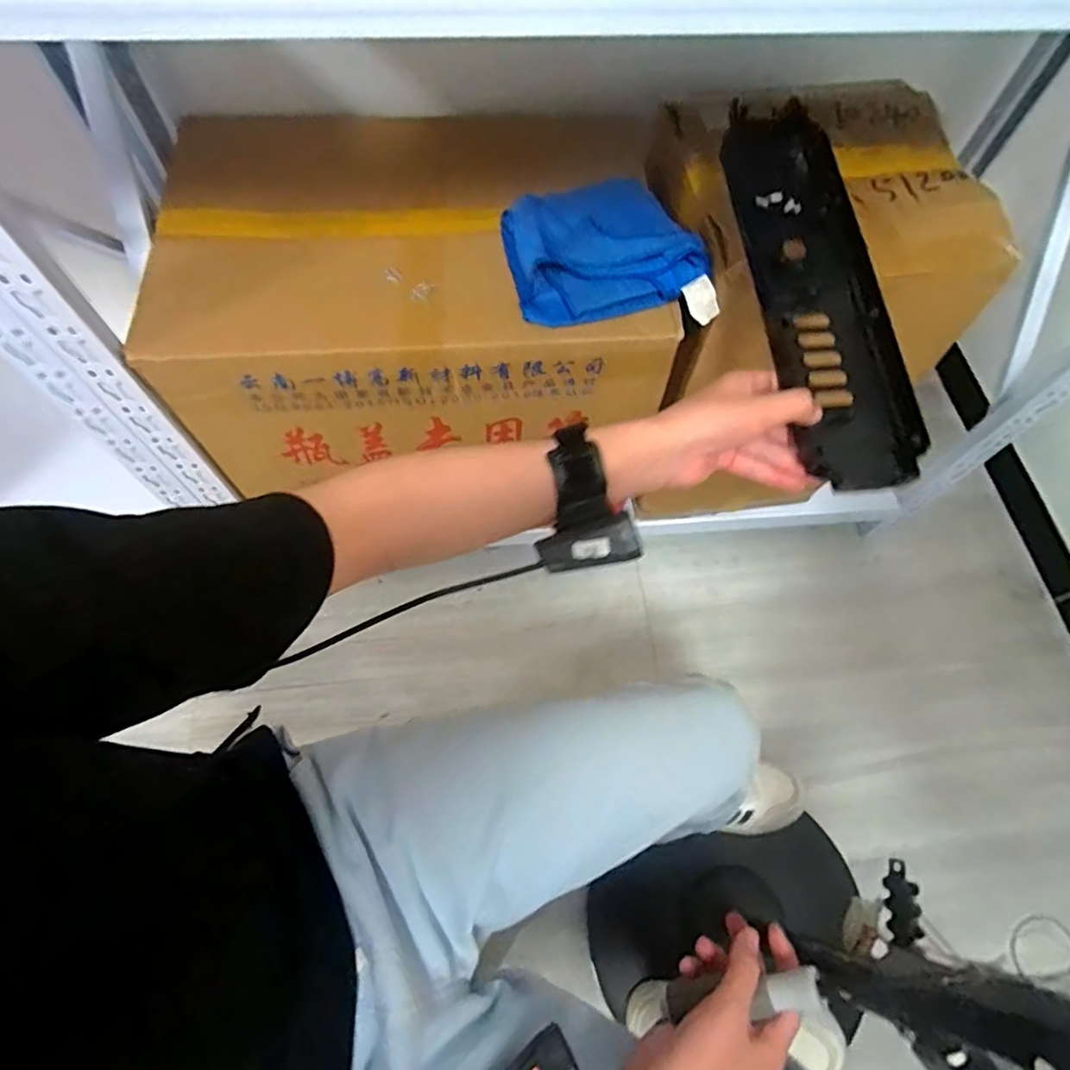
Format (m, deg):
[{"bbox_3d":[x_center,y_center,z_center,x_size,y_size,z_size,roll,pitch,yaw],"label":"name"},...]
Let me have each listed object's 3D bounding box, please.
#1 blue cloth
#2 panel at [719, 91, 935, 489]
[{"bbox_3d":[0.076,-0.299,0.661,0.221,0.070,0.154,3,65,-1],"label":"blue cloth"},{"bbox_3d":[0.226,-0.202,0.494,0.091,0.033,0.352,-6,72,-5],"label":"panel"}]

